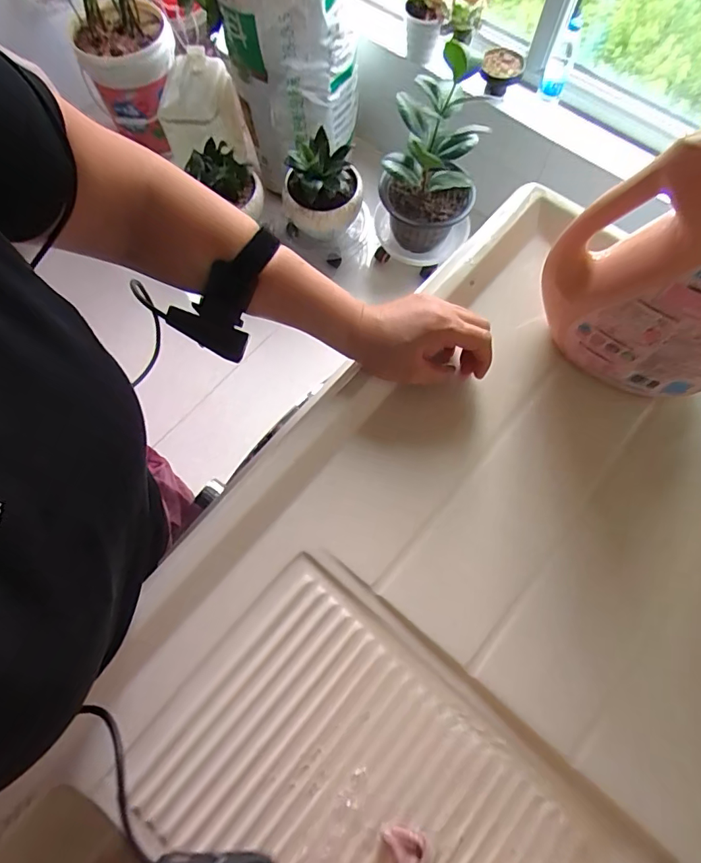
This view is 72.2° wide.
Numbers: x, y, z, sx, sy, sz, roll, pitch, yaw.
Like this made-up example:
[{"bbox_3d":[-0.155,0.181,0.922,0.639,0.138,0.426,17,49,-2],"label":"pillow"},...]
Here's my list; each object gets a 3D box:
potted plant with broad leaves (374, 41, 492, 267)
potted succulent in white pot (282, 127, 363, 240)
[{"bbox_3d":[0.222,-0.751,1.328,0.263,0.518,0.308,6,70,2],"label":"potted plant with broad leaves"},{"bbox_3d":[-0.085,-0.718,1.441,0.230,0.236,0.224,-8,70,-3],"label":"potted succulent in white pot"}]

